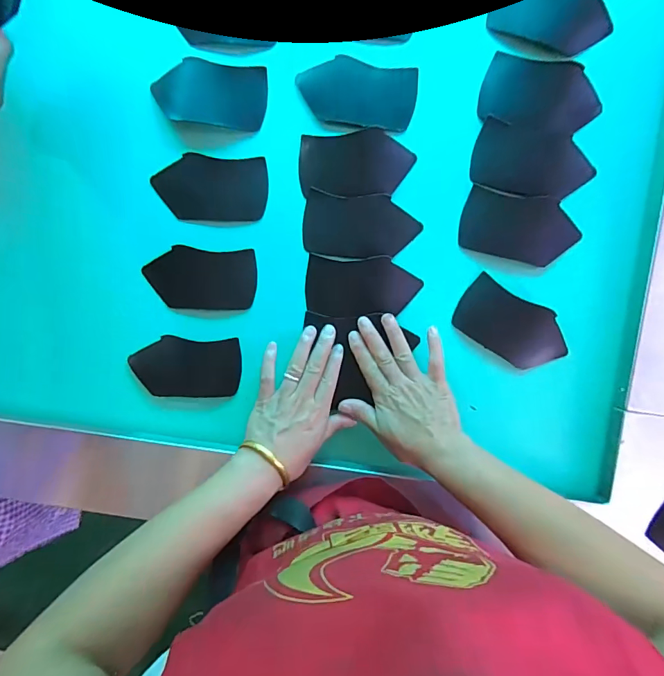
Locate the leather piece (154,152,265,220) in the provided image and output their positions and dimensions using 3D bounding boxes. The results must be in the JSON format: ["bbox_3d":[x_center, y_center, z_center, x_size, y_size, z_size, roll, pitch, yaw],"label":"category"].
[{"bbox_3d":[-0.137,-0.171,0.470,0.126,0.005,0.070,3,98,1],"label":"leather piece"}]

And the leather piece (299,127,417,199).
[{"bbox_3d":[0.026,-0.195,0.461,0.124,0.017,0.067,-1,93,4],"label":"leather piece"}]

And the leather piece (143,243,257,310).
[{"bbox_3d":[-0.153,-0.069,0.478,0.128,0.015,0.069,4,94,4],"label":"leather piece"}]

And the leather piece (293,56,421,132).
[{"bbox_3d":[0.028,-0.276,0.463,0.129,0.007,0.071,12,91,2],"label":"leather piece"}]

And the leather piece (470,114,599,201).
[{"bbox_3d":[0.221,-0.192,0.454,0.126,0.015,0.073,15,94,3],"label":"leather piece"}]

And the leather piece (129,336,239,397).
[{"bbox_3d":[-0.172,0.036,0.490,0.128,0.005,0.073,2,102,4],"label":"leather piece"}]

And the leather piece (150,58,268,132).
[{"bbox_3d":[-0.137,-0.278,0.468,0.125,0.004,0.066,7,100,0],"label":"leather piece"}]

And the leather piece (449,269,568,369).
[{"bbox_3d":[0.205,-0.012,0.464,0.126,0.010,0.066,32,95,2],"label":"leather piece"}]

